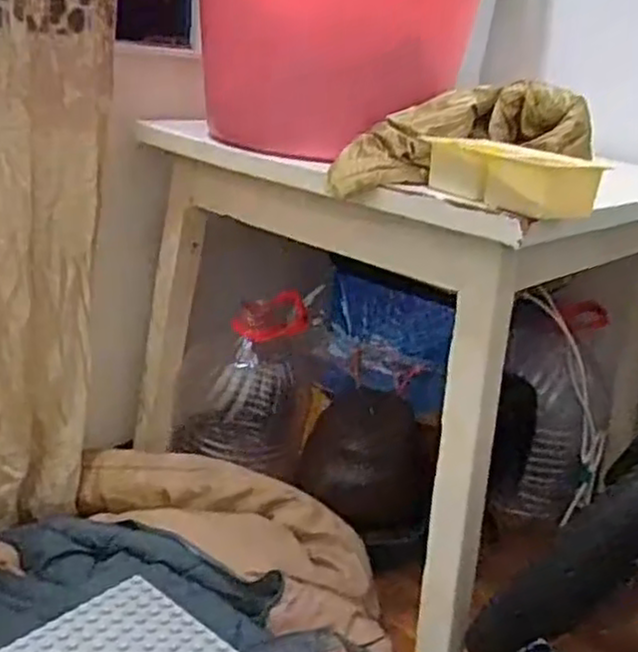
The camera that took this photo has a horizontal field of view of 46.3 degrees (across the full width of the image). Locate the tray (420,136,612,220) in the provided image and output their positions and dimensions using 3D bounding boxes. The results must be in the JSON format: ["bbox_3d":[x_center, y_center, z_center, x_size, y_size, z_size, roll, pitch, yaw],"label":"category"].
[{"bbox_3d":[0.213,-0.167,0.827,0.095,0.055,0.193,-9,26,-36],"label":"tray"}]

